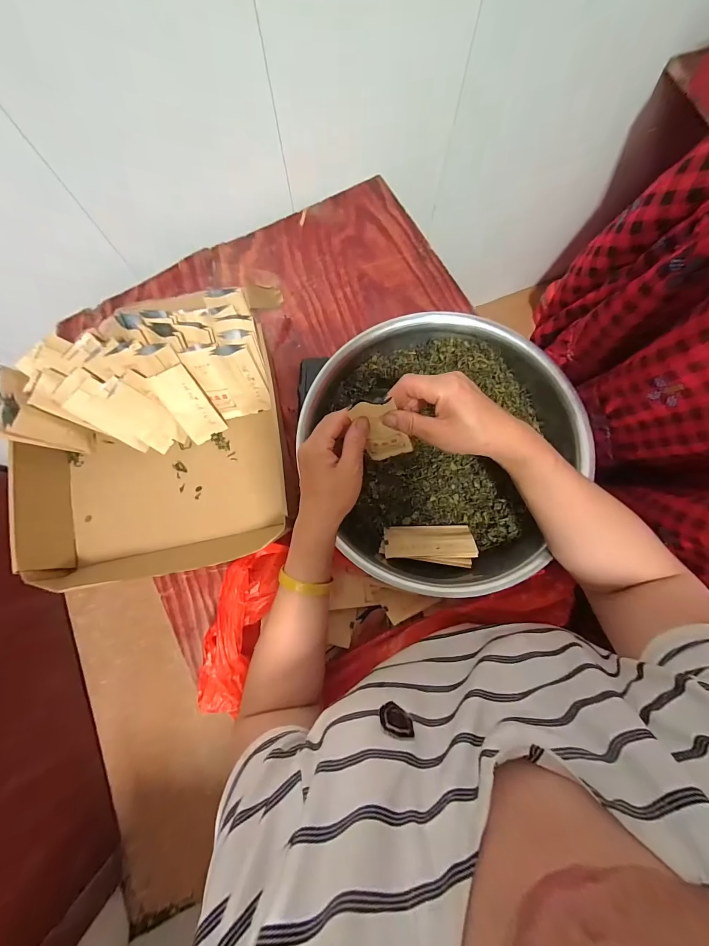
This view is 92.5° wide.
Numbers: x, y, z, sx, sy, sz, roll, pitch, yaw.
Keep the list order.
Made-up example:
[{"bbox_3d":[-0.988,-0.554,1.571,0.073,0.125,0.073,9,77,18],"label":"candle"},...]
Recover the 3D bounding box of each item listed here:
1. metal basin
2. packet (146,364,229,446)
[{"bbox_3d":[0.096,-0.028,0.439,0.316,0.102,0.330,0,78,0],"label":"metal basin"},{"bbox_3d":[-0.225,-0.089,0.466,0.051,0.106,0.014,-28,38,-5],"label":"packet"}]

